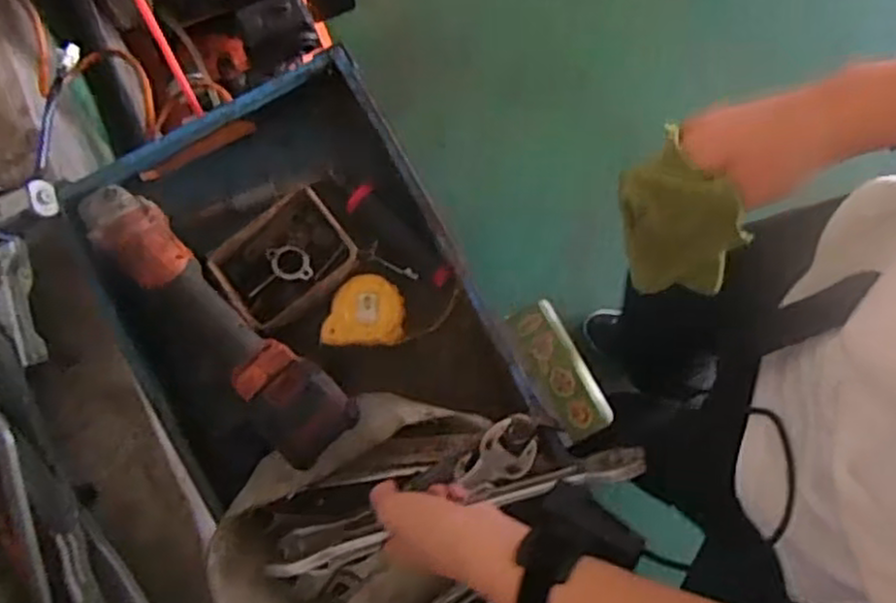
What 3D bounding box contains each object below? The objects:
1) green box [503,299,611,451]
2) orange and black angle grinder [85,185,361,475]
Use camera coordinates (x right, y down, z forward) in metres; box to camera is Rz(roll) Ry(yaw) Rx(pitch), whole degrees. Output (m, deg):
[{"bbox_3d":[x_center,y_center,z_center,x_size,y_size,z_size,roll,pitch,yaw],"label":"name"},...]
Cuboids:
[{"bbox_3d":[0.134,0.088,0.912,0.078,0.032,0.177,-25,81,-5],"label":"green box"},{"bbox_3d":[-0.227,0.004,0.688,0.075,0.064,0.352,-43,83,-7],"label":"orange and black angle grinder"}]

